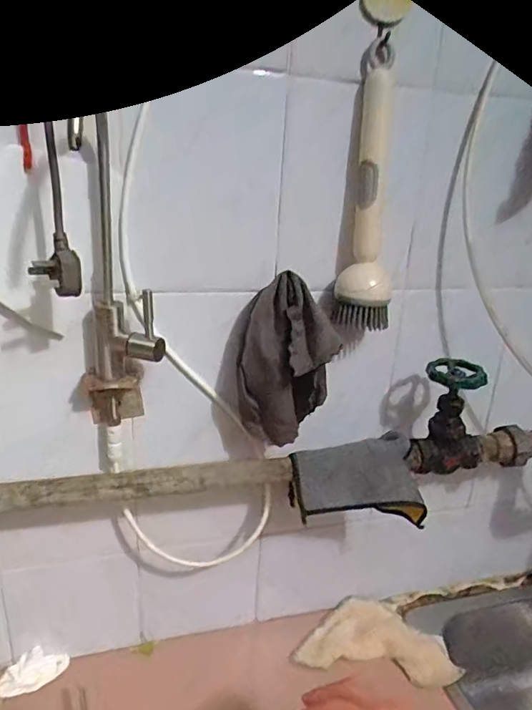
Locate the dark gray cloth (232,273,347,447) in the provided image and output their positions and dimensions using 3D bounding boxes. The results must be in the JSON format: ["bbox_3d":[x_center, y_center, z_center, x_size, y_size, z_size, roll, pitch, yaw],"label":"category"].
[{"bbox_3d":[0.017,0.011,0.499,0.091,0.160,0.047,6,20,3],"label":"dark gray cloth"}]

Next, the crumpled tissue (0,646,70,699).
[{"bbox_3d":[-0.271,0.367,0.603,0.075,0.026,0.036,-3,21,-18],"label":"crumpled tissue"}]

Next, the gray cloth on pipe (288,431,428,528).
[{"bbox_3d":[0.093,0.132,0.545,0.132,0.069,0.075,-3,22,-19],"label":"gray cloth on pipe"}]

